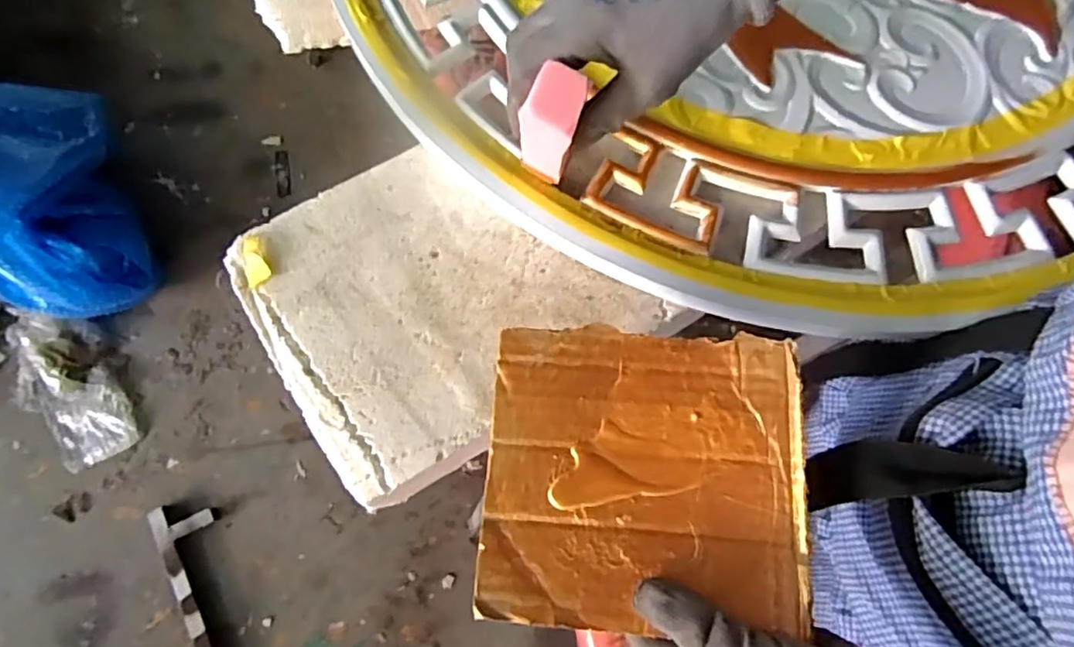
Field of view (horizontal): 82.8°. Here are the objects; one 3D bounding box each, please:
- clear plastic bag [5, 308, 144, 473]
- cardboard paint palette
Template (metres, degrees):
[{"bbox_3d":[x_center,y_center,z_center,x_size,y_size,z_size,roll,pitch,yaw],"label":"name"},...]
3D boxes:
[{"bbox_3d":[-0.939,0.120,1.217,0.201,0.046,0.354,-28,76,-10],"label":"clear plastic bag"},{"bbox_3d":[0.054,0.076,0.315,0.159,0.005,0.148,4,73,4],"label":"cardboard paint palette"}]

